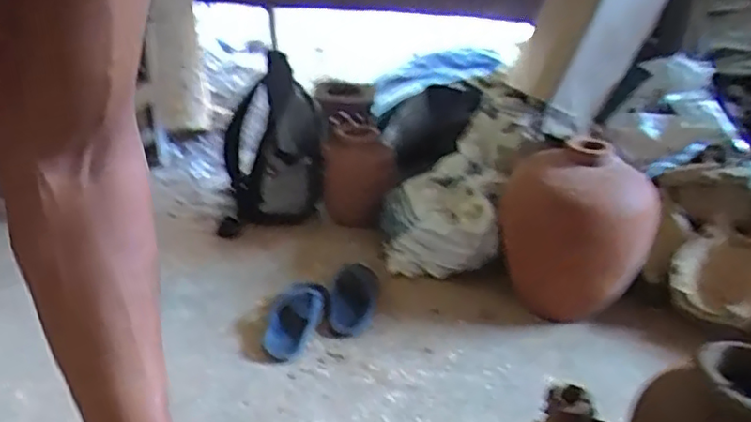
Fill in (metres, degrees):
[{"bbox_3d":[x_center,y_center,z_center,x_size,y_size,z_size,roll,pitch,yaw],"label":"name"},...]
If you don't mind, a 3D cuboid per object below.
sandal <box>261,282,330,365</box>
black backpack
[{"bbox_3d":[-0.169,0.222,1.306,0.110,0.041,0.250,8,26,6],"label":"sandal"},{"bbox_3d":[-0.278,-0.180,1.730,0.271,0.374,0.294,1,27,-9],"label":"black backpack"}]

